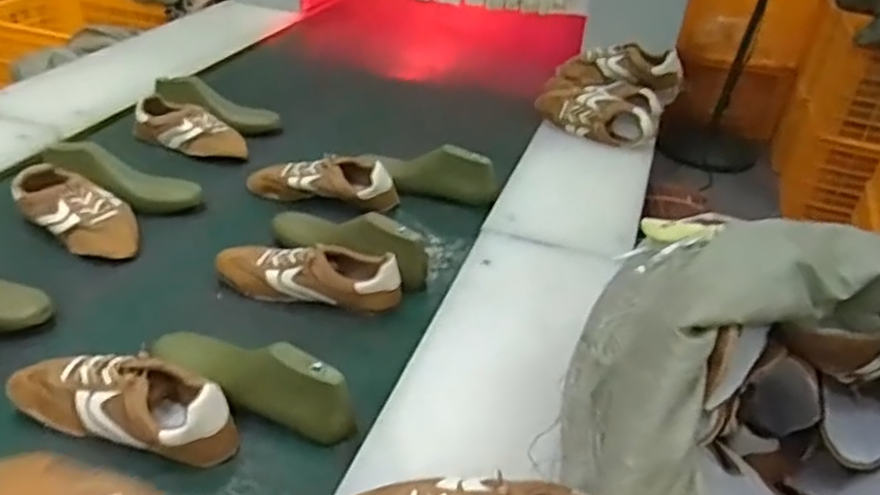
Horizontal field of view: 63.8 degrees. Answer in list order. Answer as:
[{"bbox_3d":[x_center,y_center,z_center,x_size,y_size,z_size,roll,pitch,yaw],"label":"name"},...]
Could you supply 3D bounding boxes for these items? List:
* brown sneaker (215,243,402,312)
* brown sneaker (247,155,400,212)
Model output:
[{"bbox_3d":[-0.193,0.049,1.033,0.273,0.090,0.083,5,34,-2],"label":"brown sneaker"},{"bbox_3d":[-0.212,-0.120,1.268,0.270,0.077,0.080,10,34,6],"label":"brown sneaker"}]

